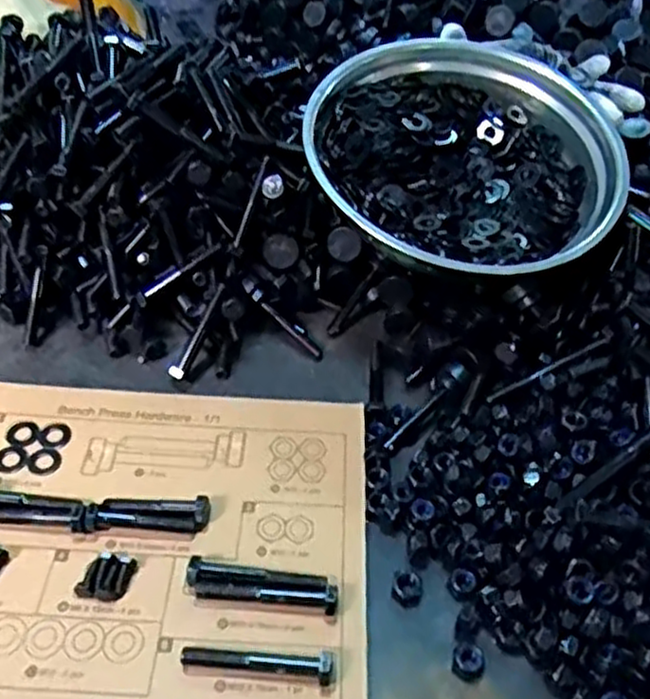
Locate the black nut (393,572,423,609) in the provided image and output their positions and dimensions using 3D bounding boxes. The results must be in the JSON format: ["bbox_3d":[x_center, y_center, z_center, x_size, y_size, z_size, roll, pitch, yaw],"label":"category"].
[{"bbox_3d":[0.046,0.133,0.417,0.016,0.009,0.019,13,46,9],"label":"black nut"}]

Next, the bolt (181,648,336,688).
[{"bbox_3d":[-0.034,0.157,0.377,0.077,0.014,0.014,5,46,2],"label":"bolt"}]

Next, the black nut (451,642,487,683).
[{"bbox_3d":[0.075,0.162,0.389,0.018,0.011,0.017,2,46,-2],"label":"black nut"}]

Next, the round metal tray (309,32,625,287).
[{"bbox_3d":[0.098,-0.135,0.529,0.198,0.045,0.208,4,63,-7],"label":"round metal tray"}]

